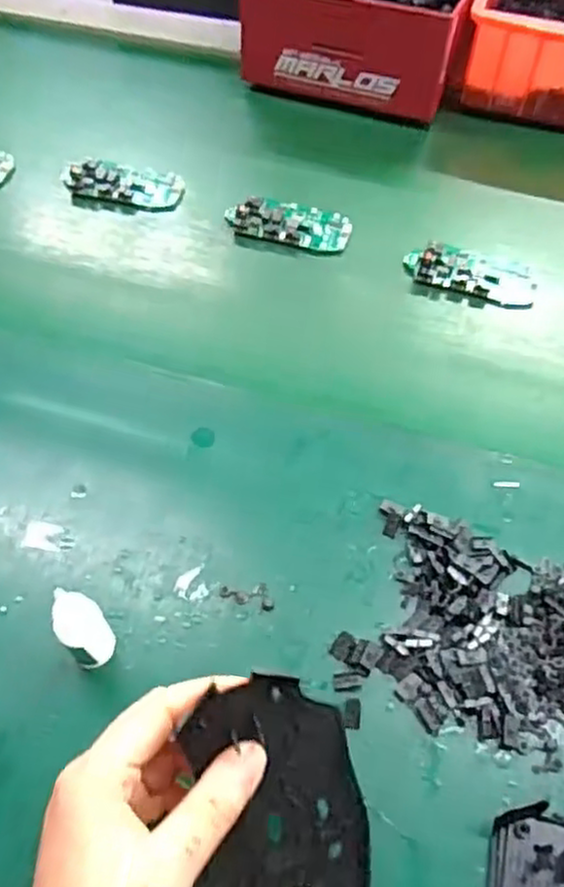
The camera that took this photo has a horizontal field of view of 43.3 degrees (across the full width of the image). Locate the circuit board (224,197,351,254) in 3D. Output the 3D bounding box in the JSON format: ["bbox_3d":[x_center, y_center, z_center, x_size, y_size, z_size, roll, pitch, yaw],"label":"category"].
[{"bbox_3d":[0.006,-0.174,0.559,0.096,0.012,0.045,12,56,7],"label":"circuit board"}]

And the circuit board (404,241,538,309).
[{"bbox_3d":[0.142,-0.129,0.532,0.097,0.010,0.048,16,57,9],"label":"circuit board"}]

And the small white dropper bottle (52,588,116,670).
[{"bbox_3d":[-0.096,0.091,0.345,0.021,0.060,0.019,-17,58,-13],"label":"small white dropper bottle"}]

